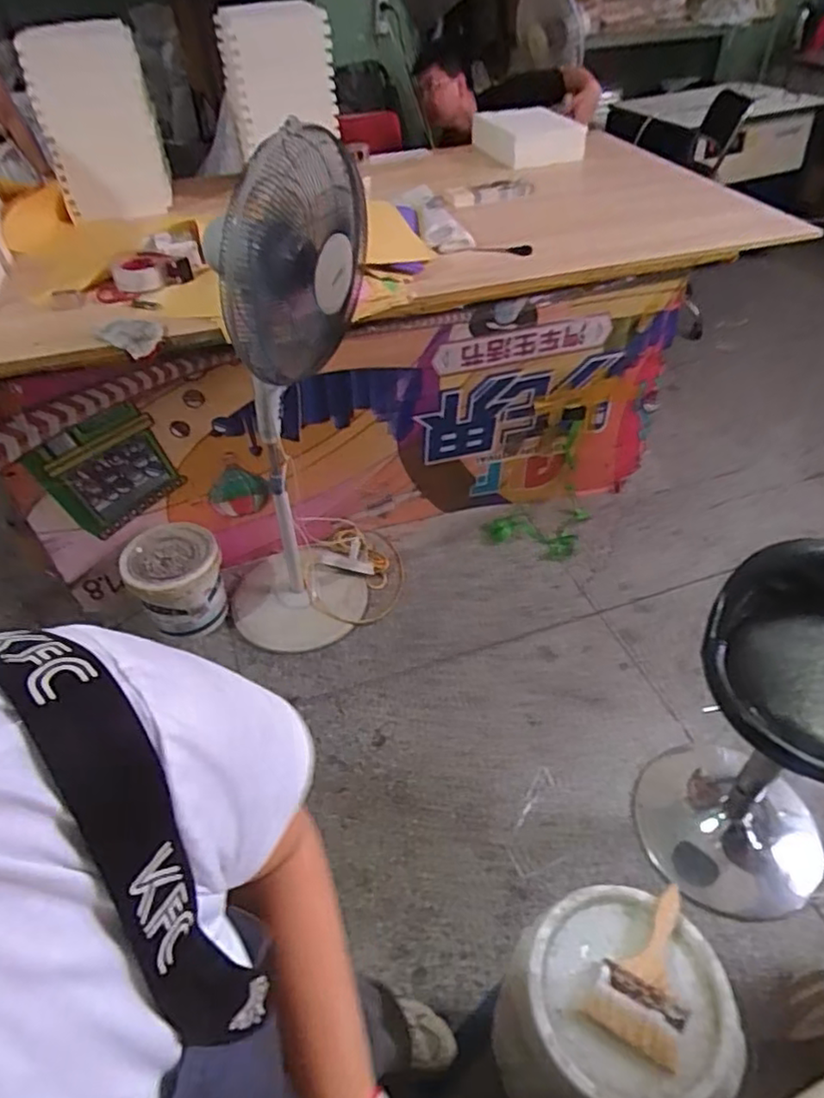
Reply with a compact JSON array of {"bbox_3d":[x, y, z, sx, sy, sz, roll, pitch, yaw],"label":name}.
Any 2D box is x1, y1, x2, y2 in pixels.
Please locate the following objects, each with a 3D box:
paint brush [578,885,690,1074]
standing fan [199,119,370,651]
[{"bbox_3d":[0.302,0.522,0.818,0.104,0.021,0.184,24,50,25],"label":"paint brush"},{"bbox_3d":[-0.279,-0.282,1.522,0.418,1.172,0.339,-6,44,-3],"label":"standing fan"}]

